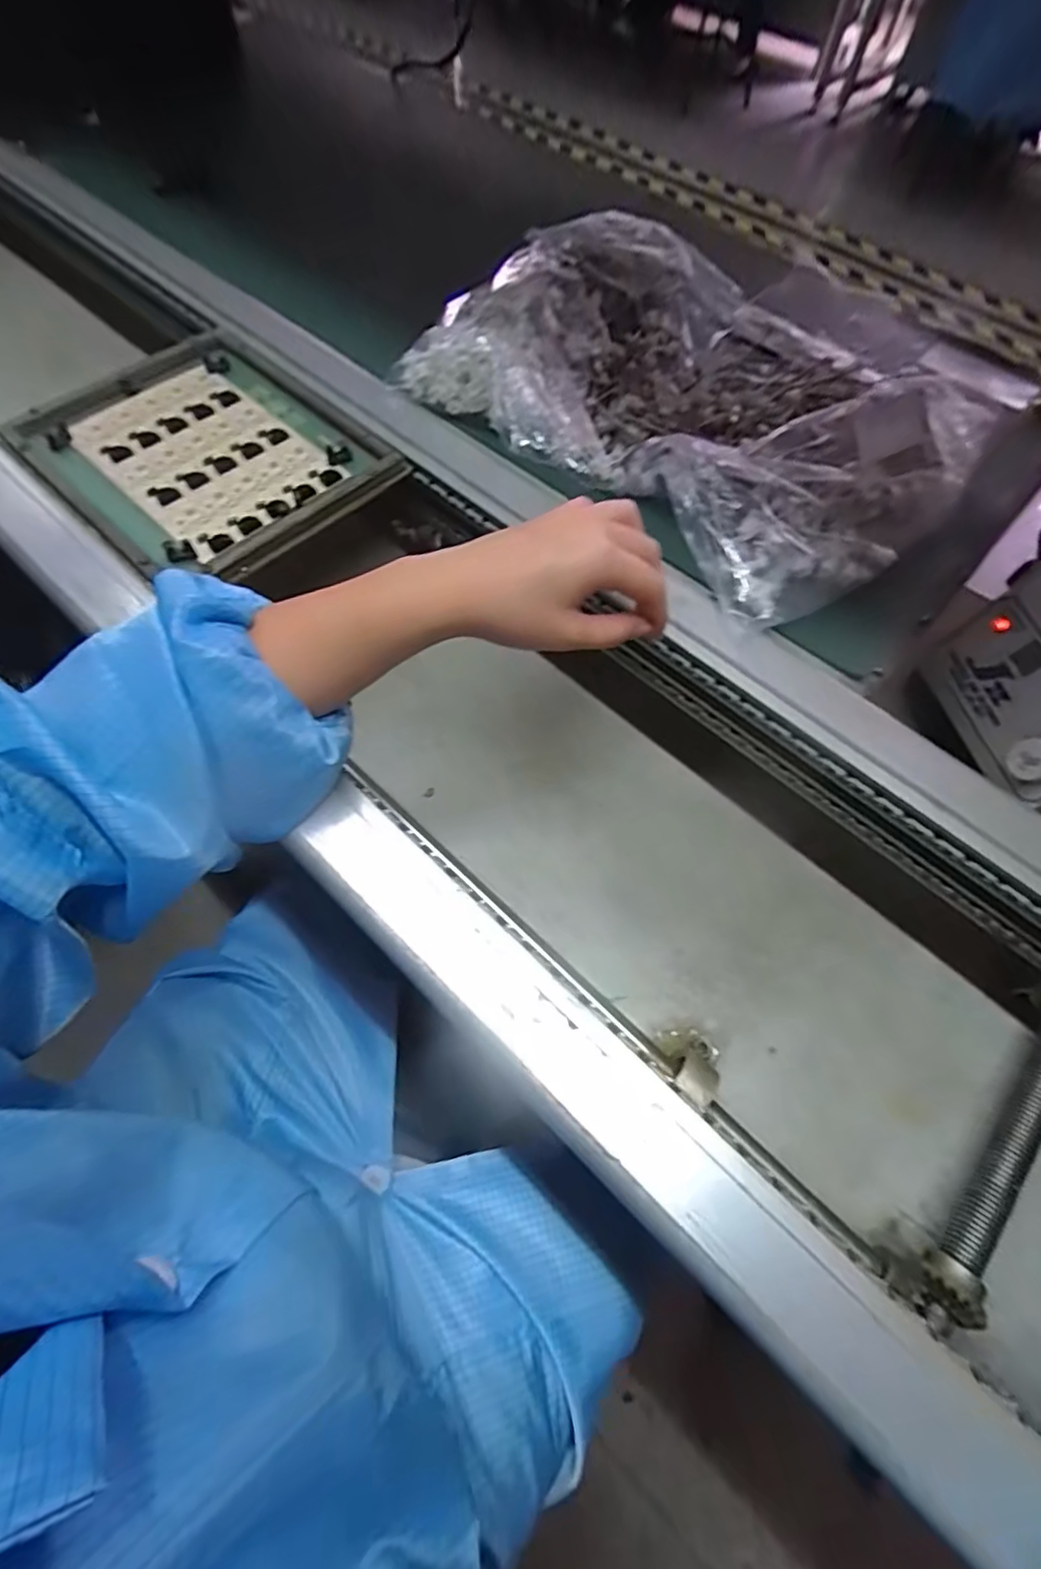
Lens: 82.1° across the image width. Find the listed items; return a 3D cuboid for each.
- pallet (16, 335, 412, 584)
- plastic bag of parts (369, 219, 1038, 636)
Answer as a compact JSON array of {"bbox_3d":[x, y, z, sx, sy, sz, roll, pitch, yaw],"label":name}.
[{"bbox_3d":[-0.247,-0.265,0.474,0.258,0.033,0.211,41,69,17],"label":"pallet"},{"bbox_3d":[0.161,-0.343,0.474,0.404,0.082,0.378,40,69,17],"label":"plastic bag of parts"}]

